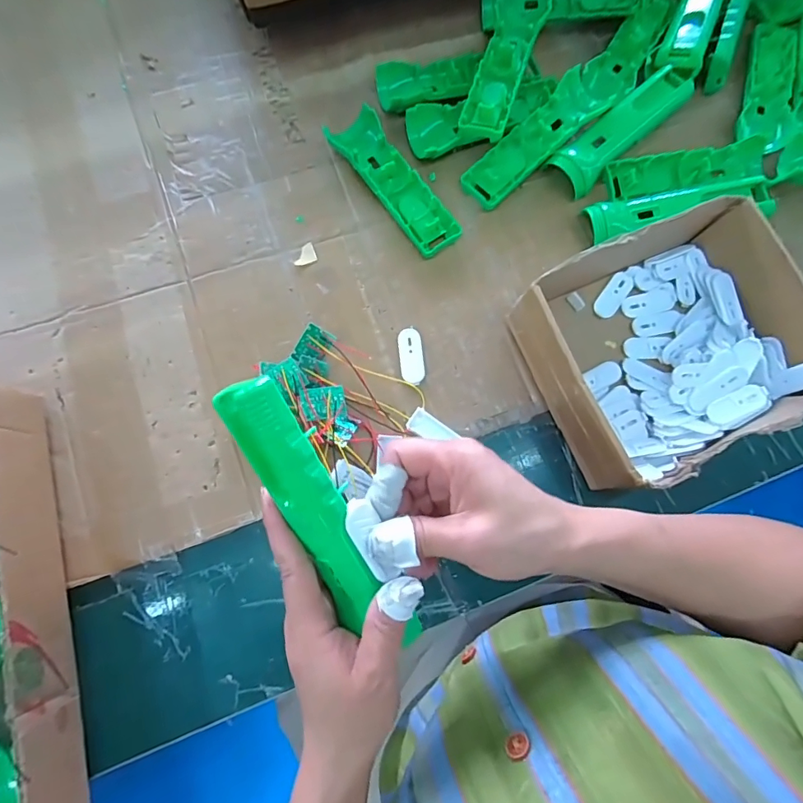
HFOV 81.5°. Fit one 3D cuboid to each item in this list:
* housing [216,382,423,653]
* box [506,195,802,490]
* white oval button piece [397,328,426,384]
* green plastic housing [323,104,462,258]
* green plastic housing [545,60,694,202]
[{"bbox_3d":[-0.040,0.059,0.235,0.034,0.025,0.158,-26,109,-6],"label":"housing"},{"bbox_3d":[0.220,-0.051,0.377,0.207,0.066,0.182,-24,77,-6],"label":"box"},{"bbox_3d":[0.009,-0.040,0.405,0.022,0.005,0.048,-7,76,-2],"label":"white oval button piece"},{"bbox_3d":[-0.008,-0.203,0.438,0.049,0.026,0.157,-32,78,-8],"label":"green plastic housing"},{"bbox_3d":[0.214,-0.266,0.452,0.167,0.025,0.048,-42,79,-10],"label":"green plastic housing"}]

